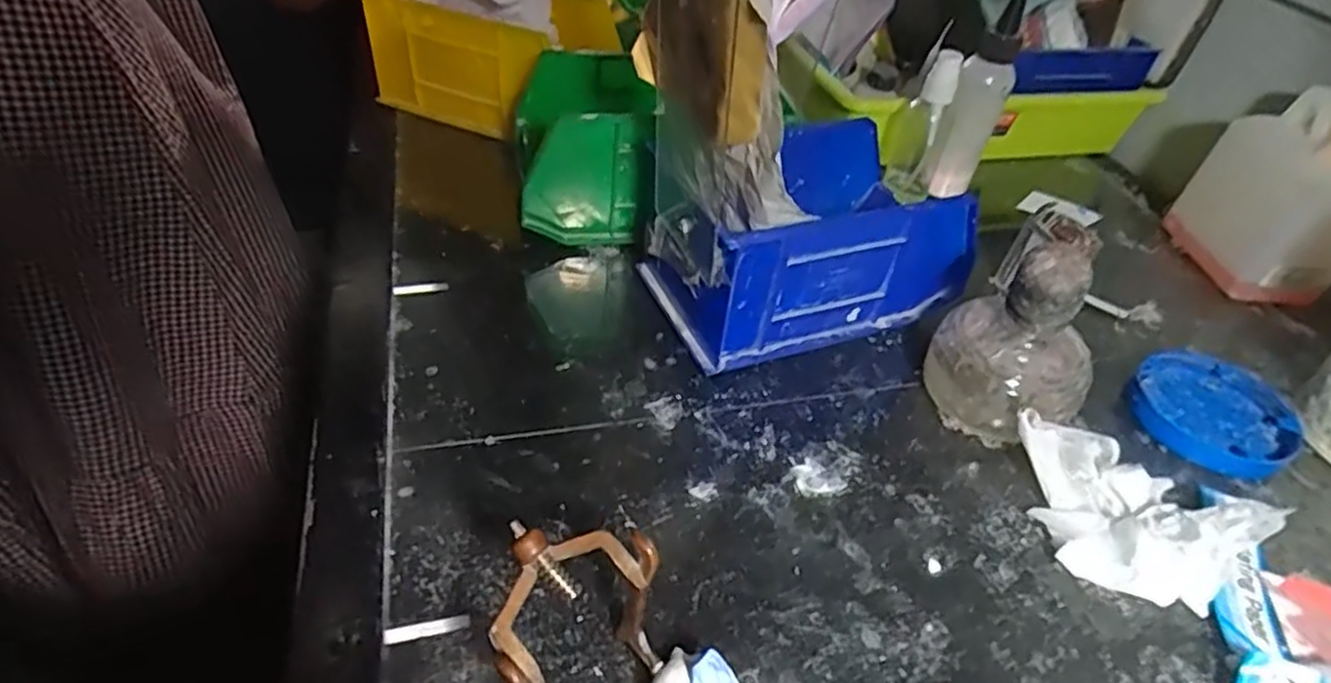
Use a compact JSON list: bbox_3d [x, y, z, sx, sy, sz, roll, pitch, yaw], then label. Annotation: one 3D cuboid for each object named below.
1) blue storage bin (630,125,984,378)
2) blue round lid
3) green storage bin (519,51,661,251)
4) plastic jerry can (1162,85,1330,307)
[{"bbox_3d":[0.081,-0.059,0.425,0.167,0.086,0.096,-15,47,-22],"label":"blue storage bin"},{"bbox_3d":[0.302,0.037,0.407,0.078,0.010,0.087,36,50,29],"label":"blue round lid"},{"bbox_3d":[-0.055,-0.124,0.476,0.087,0.085,0.102,-1,43,-8],"label":"green storage bin"},{"bbox_3d":[0.409,-0.097,0.486,0.066,0.112,0.095,-1,43,-7],"label":"plastic jerry can"}]

